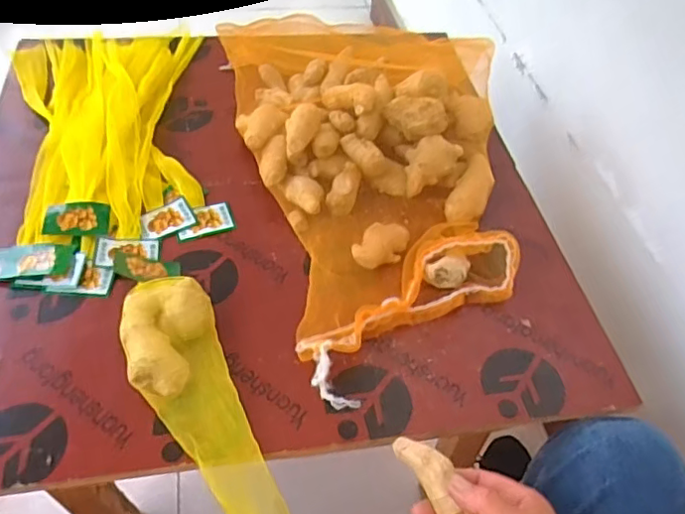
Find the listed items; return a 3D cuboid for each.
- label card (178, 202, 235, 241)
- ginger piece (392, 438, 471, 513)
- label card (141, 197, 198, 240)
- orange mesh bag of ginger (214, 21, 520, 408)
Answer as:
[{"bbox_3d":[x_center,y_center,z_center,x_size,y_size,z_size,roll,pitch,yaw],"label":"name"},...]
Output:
[{"bbox_3d":[-0.143,-0.038,0.599,0.056,0.007,0.036,-15,52,-16],"label":"label card"},{"bbox_3d":[0.064,0.152,0.407,0.023,0.022,0.068,-23,57,-21],"label":"ginger piece"},{"bbox_3d":[-0.180,-0.038,0.594,0.053,0.005,0.039,-21,54,-20],"label":"label card"},{"bbox_3d":[0.061,-0.118,0.636,0.315,0.075,0.505,-11,51,-13],"label":"orange mesh bag of ginger"}]

